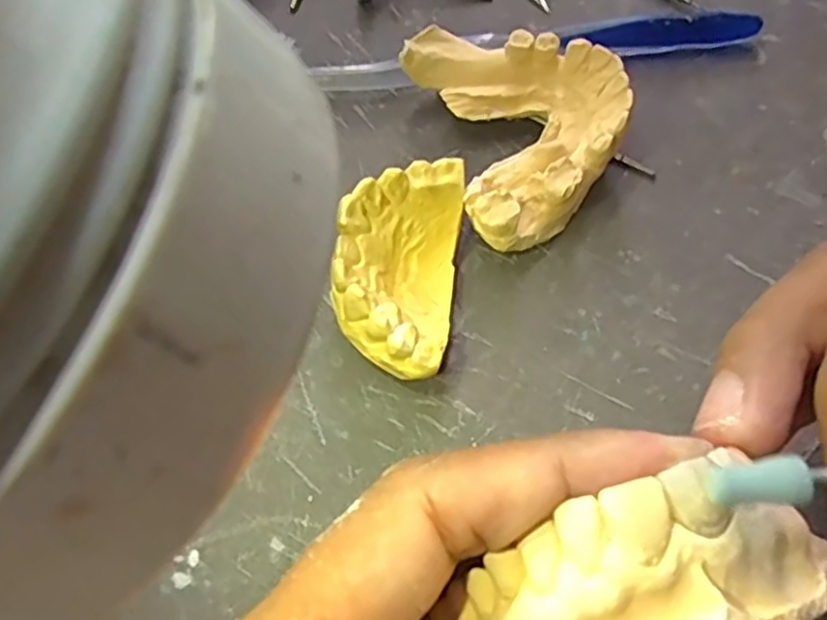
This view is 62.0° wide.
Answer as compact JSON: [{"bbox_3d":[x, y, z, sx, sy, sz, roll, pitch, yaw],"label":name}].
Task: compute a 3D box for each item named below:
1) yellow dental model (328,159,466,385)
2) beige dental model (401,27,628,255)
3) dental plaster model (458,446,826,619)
[{"bbox_3d":[-0.004,-0.010,0.177,0.029,0.024,0.056,6,64,1],"label":"yellow dental model"},{"bbox_3d":[0.032,-0.053,0.199,0.053,0.027,0.069,-15,65,-10],"label":"beige dental model"},{"bbox_3d":[0.032,0.040,0.100,0.057,0.016,0.024,-21,66,3],"label":"dental plaster model"}]

